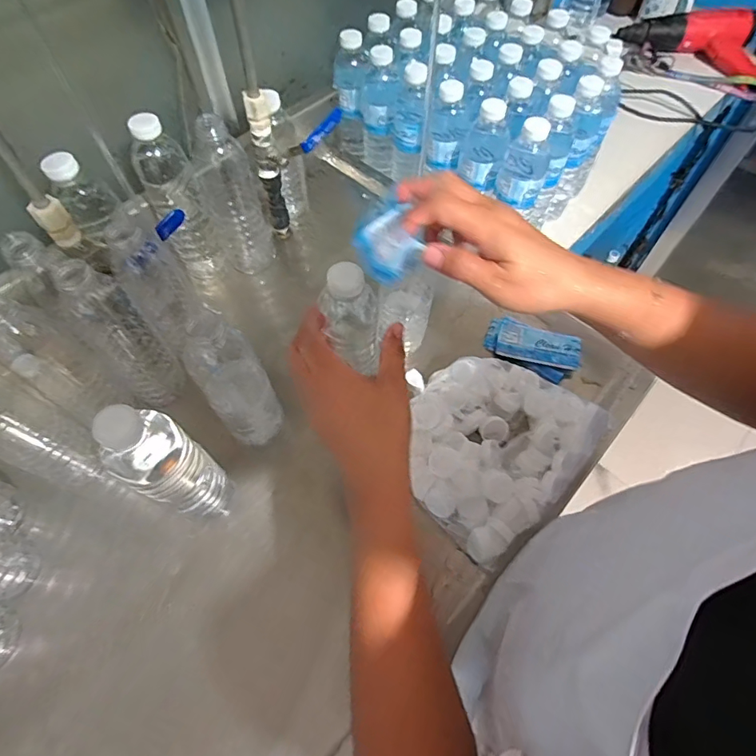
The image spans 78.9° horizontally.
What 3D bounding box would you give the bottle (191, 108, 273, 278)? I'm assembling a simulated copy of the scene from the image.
[{"bbox_3d":[-0.186,-0.232,0.592,0.081,0.207,0.065,-17,62,-9],"label":"bottle"}]

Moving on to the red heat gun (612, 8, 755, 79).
[{"bbox_3d":[0.659,-0.708,0.954,0.292,0.073,0.139,19,63,11],"label":"red heat gun"}]

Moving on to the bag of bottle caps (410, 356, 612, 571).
[{"bbox_3d":[0.127,0.066,0.509,0.183,0.040,0.215,40,68,20],"label":"bag of bottle caps"}]

